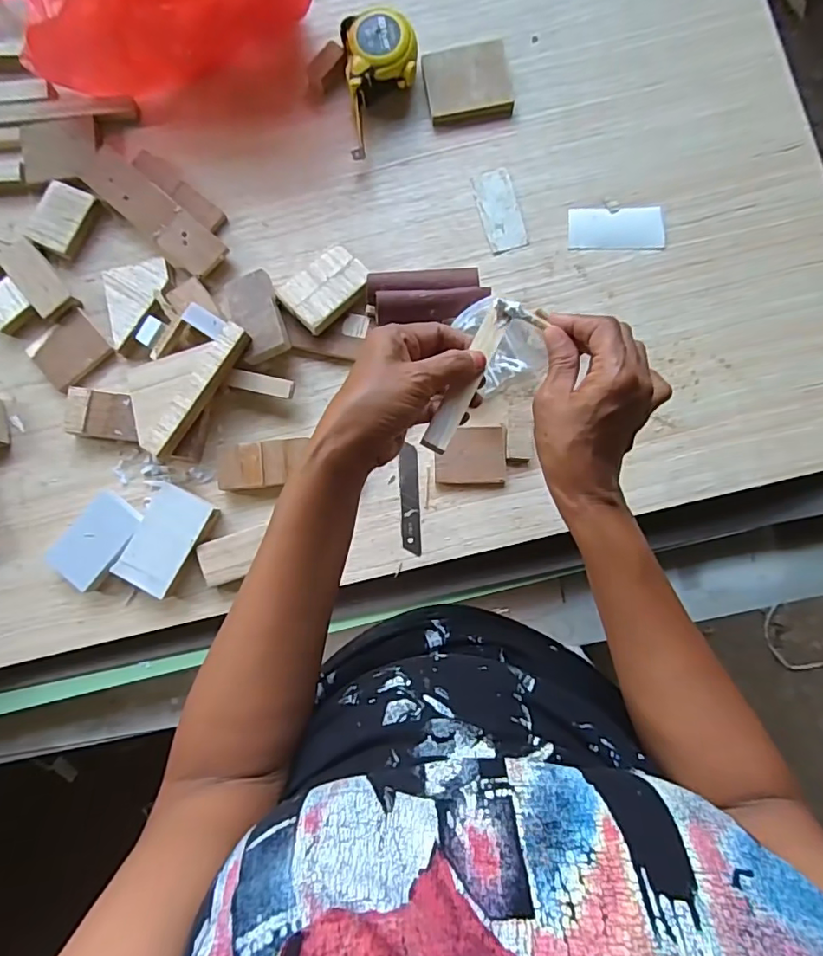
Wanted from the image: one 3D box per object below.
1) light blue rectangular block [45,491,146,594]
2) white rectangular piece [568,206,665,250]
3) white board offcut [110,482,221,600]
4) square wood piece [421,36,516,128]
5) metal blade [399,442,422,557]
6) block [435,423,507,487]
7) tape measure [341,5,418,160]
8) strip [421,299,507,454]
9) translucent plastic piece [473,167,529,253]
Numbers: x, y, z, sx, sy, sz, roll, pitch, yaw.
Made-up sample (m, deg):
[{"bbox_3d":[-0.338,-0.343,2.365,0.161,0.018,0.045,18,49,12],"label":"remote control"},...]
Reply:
[{"bbox_3d":[-0.286,0.057,0.492,0.055,0.022,0.085,37,86,5],"label":"light blue rectangular block"},{"bbox_3d":[0.196,-0.240,0.516,0.089,0.007,0.041,0,84,1],"label":"white rectangular piece"},{"bbox_3d":[-0.221,0.057,0.485,0.055,0.020,0.092,29,85,4],"label":"white board offcut"},{"bbox_3d":[0.055,-0.386,0.526,0.080,0.014,0.072,-7,84,1],"label":"square wood piece"},{"bbox_3d":[-0.002,0.020,0.497,0.017,0.004,0.100,-2,84,1],"label":"metal blade"},{"bbox_3d":[0.055,-0.020,0.494,0.063,0.014,0.053,2,84,2],"label":"block"},{"bbox_3d":[-0.027,-0.378,0.517,0.068,0.037,0.127,-4,84,1],"label":"tape measure"},{"bbox_3d":[0.036,-0.064,0.338,0.016,0.008,0.106,29,76,-14],"label":"strip"},{"bbox_3d":[0.086,-0.260,0.523,0.037,0.004,0.083,-14,84,0],"label":"translucent plastic piece"}]

